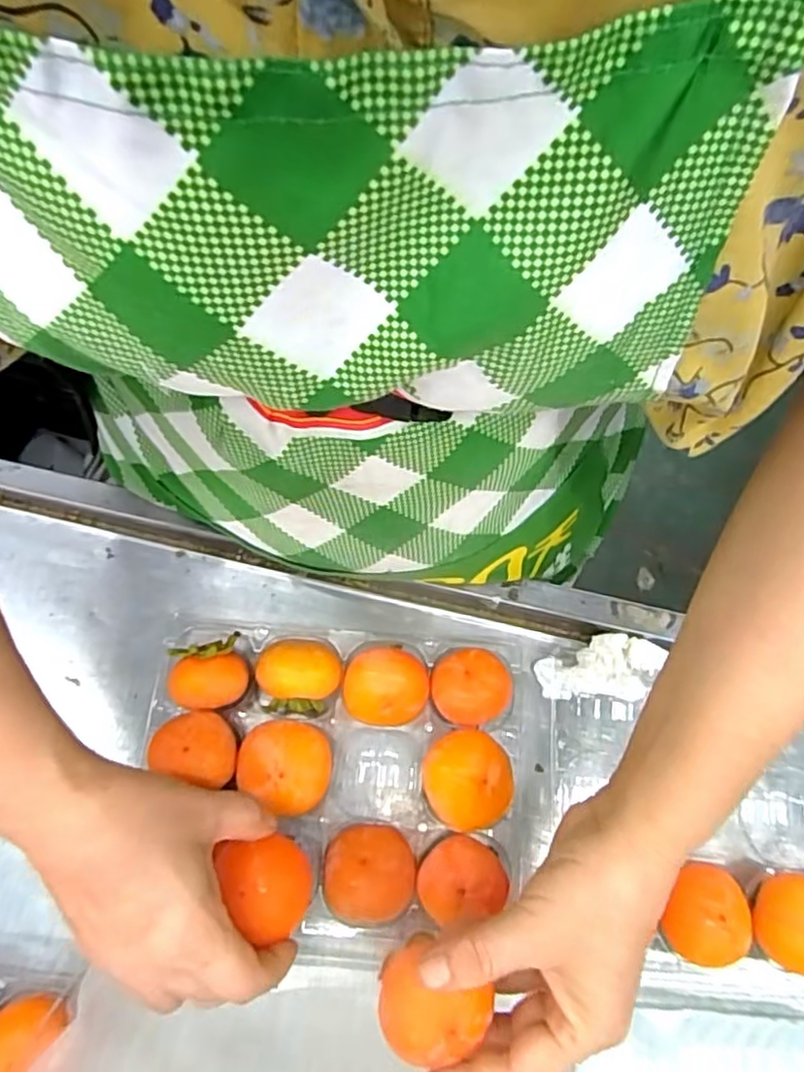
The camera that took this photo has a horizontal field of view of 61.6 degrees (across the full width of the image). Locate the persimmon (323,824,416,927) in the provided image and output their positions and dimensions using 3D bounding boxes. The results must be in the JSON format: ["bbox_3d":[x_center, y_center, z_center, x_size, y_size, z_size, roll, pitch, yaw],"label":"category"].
[{"bbox_3d":[-0.019,0.188,0.378,0.047,0.043,0.048,1,67,-2],"label":"persimmon"}]

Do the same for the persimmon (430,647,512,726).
[{"bbox_3d":[0.041,0.096,0.417,0.045,0.045,0.044,1,67,-2],"label":"persimmon"}]

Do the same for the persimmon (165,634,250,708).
[{"bbox_3d":[-0.118,0.088,0.414,0.046,0.044,0.039,-14,69,-8],"label":"persimmon"}]

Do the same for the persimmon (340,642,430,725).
[{"bbox_3d":[-0.010,0.092,0.416,0.049,0.049,0.048,1,67,-2],"label":"persimmon"}]

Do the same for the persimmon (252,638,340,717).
[{"bbox_3d":[-0.064,0.092,0.415,0.051,0.044,0.048,9,67,1],"label":"persimmon"}]

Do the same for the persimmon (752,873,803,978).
[{"bbox_3d":[0.217,0.216,0.378,0.045,0.044,0.048,1,67,-2],"label":"persimmon"}]

